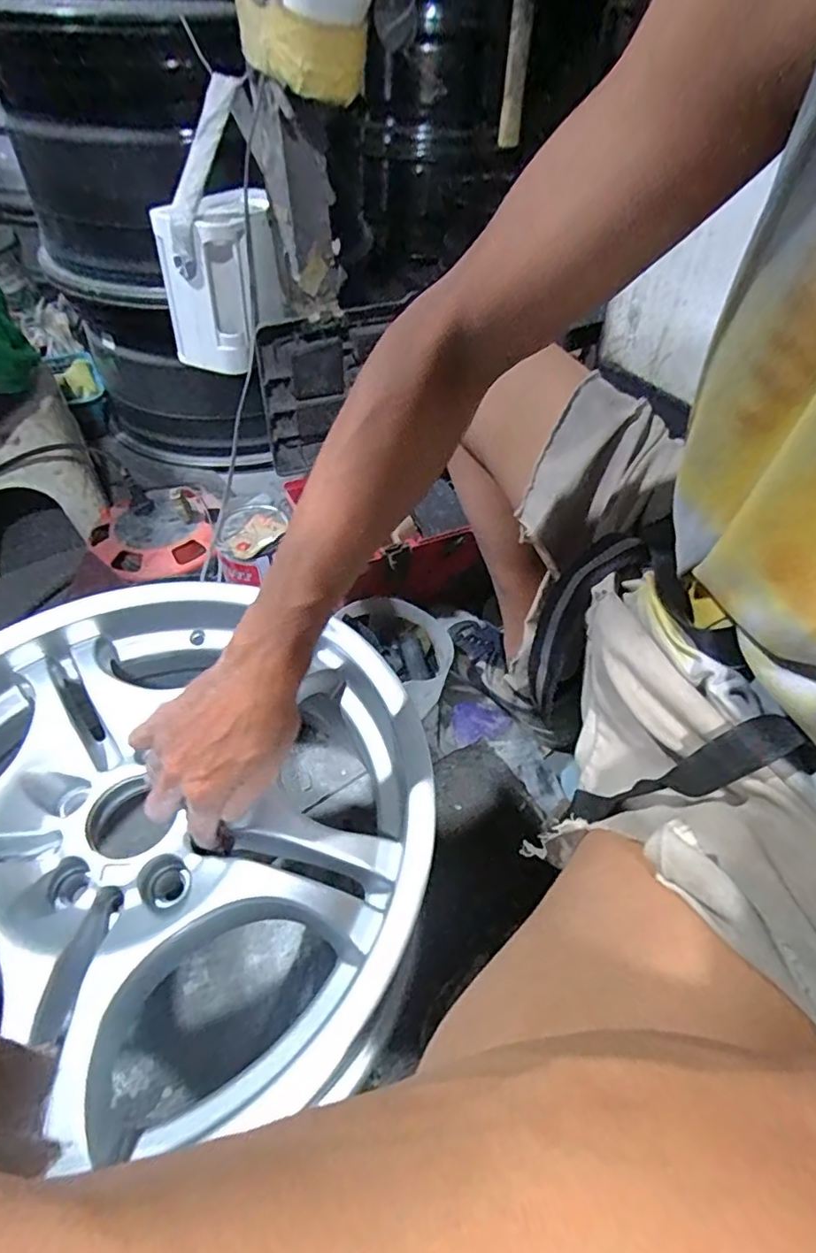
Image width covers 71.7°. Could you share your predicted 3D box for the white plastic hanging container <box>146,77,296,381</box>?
[{"bbox_3d":[-0.204,-0.421,0.625,0.138,0.230,0.077,-34,58,-28],"label":"white plastic hanging container"}]

